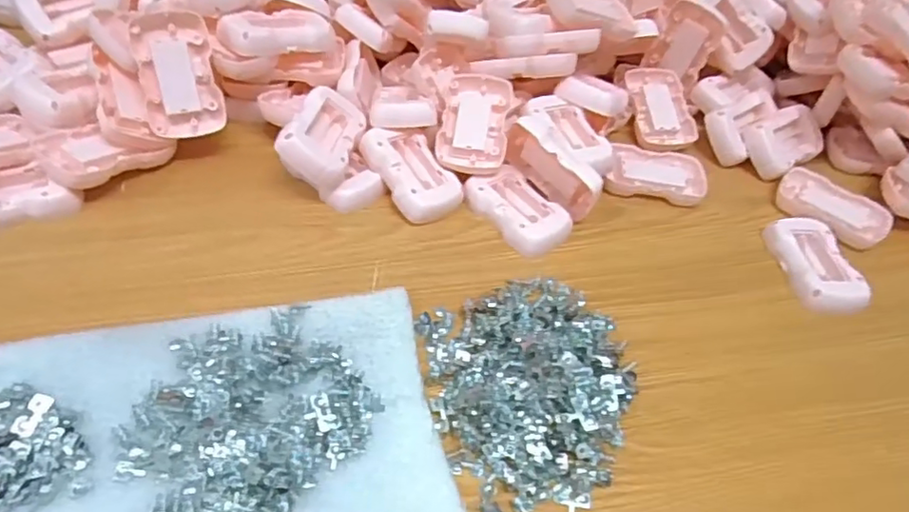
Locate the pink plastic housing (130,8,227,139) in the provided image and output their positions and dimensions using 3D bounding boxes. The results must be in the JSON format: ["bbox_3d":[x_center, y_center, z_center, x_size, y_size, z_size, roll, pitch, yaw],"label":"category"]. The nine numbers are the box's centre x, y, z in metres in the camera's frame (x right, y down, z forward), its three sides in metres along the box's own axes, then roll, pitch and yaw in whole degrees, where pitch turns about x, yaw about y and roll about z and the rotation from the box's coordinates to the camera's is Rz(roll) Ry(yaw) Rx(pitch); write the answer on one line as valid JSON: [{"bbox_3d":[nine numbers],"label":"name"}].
[{"bbox_3d":[-0.204,-0.133,0.452,0.053,0.089,0.010,-15,16,-21],"label":"pink plastic housing"}]

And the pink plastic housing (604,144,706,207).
[{"bbox_3d":[0.170,-0.070,0.520,0.082,0.012,0.053,10,48,0],"label":"pink plastic housing"}]

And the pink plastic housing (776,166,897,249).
[{"bbox_3d":[0.320,-0.040,0.520,0.088,0.012,0.051,38,54,23],"label":"pink plastic housing"}]

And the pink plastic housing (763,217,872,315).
[{"bbox_3d":[0.277,0.005,0.466,0.050,0.017,0.084,0,48,-8],"label":"pink plastic housing"}]

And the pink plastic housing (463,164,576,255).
[{"bbox_3d":[0.051,-0.037,0.470,0.052,0.018,0.078,-26,57,-28],"label":"pink plastic housing"}]

